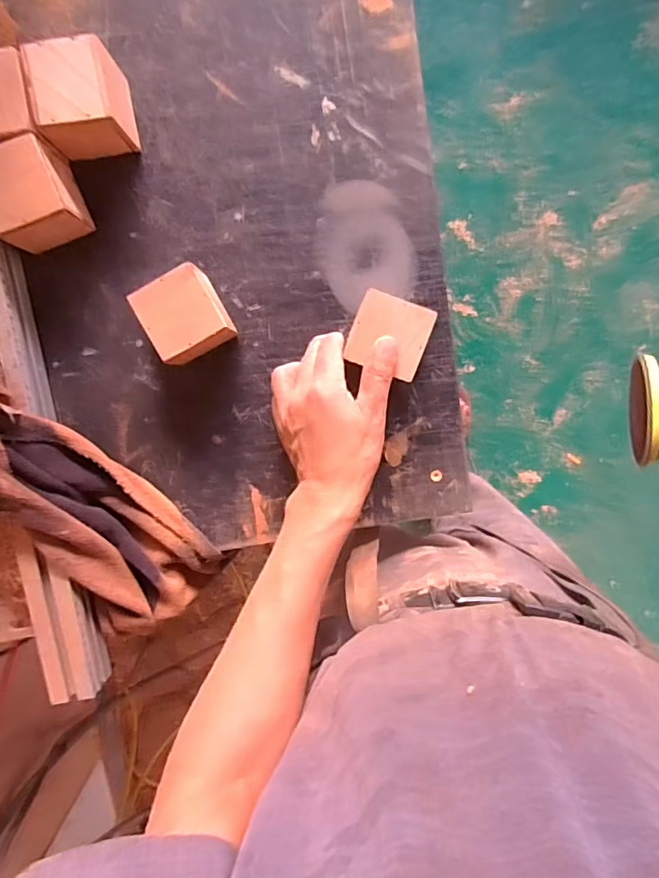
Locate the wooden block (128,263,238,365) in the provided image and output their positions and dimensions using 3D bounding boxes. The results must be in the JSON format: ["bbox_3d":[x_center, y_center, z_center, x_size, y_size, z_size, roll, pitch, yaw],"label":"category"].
[{"bbox_3d":[-0.122,-0.103,0.433,0.061,0.062,0.066,-28,97,1],"label":"wooden block"}]

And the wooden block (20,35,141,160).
[{"bbox_3d":[-0.201,-0.274,0.411,0.062,0.061,0.066,-9,97,-1],"label":"wooden block"}]

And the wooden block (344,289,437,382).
[{"bbox_3d":[0.050,-0.085,0.411,0.060,0.012,0.059,19,96,-4],"label":"wooden block"}]

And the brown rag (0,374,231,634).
[{"bbox_3d":[-0.257,0.044,0.436,0.121,0.086,0.361,-43,111,3],"label":"brown rag"}]

